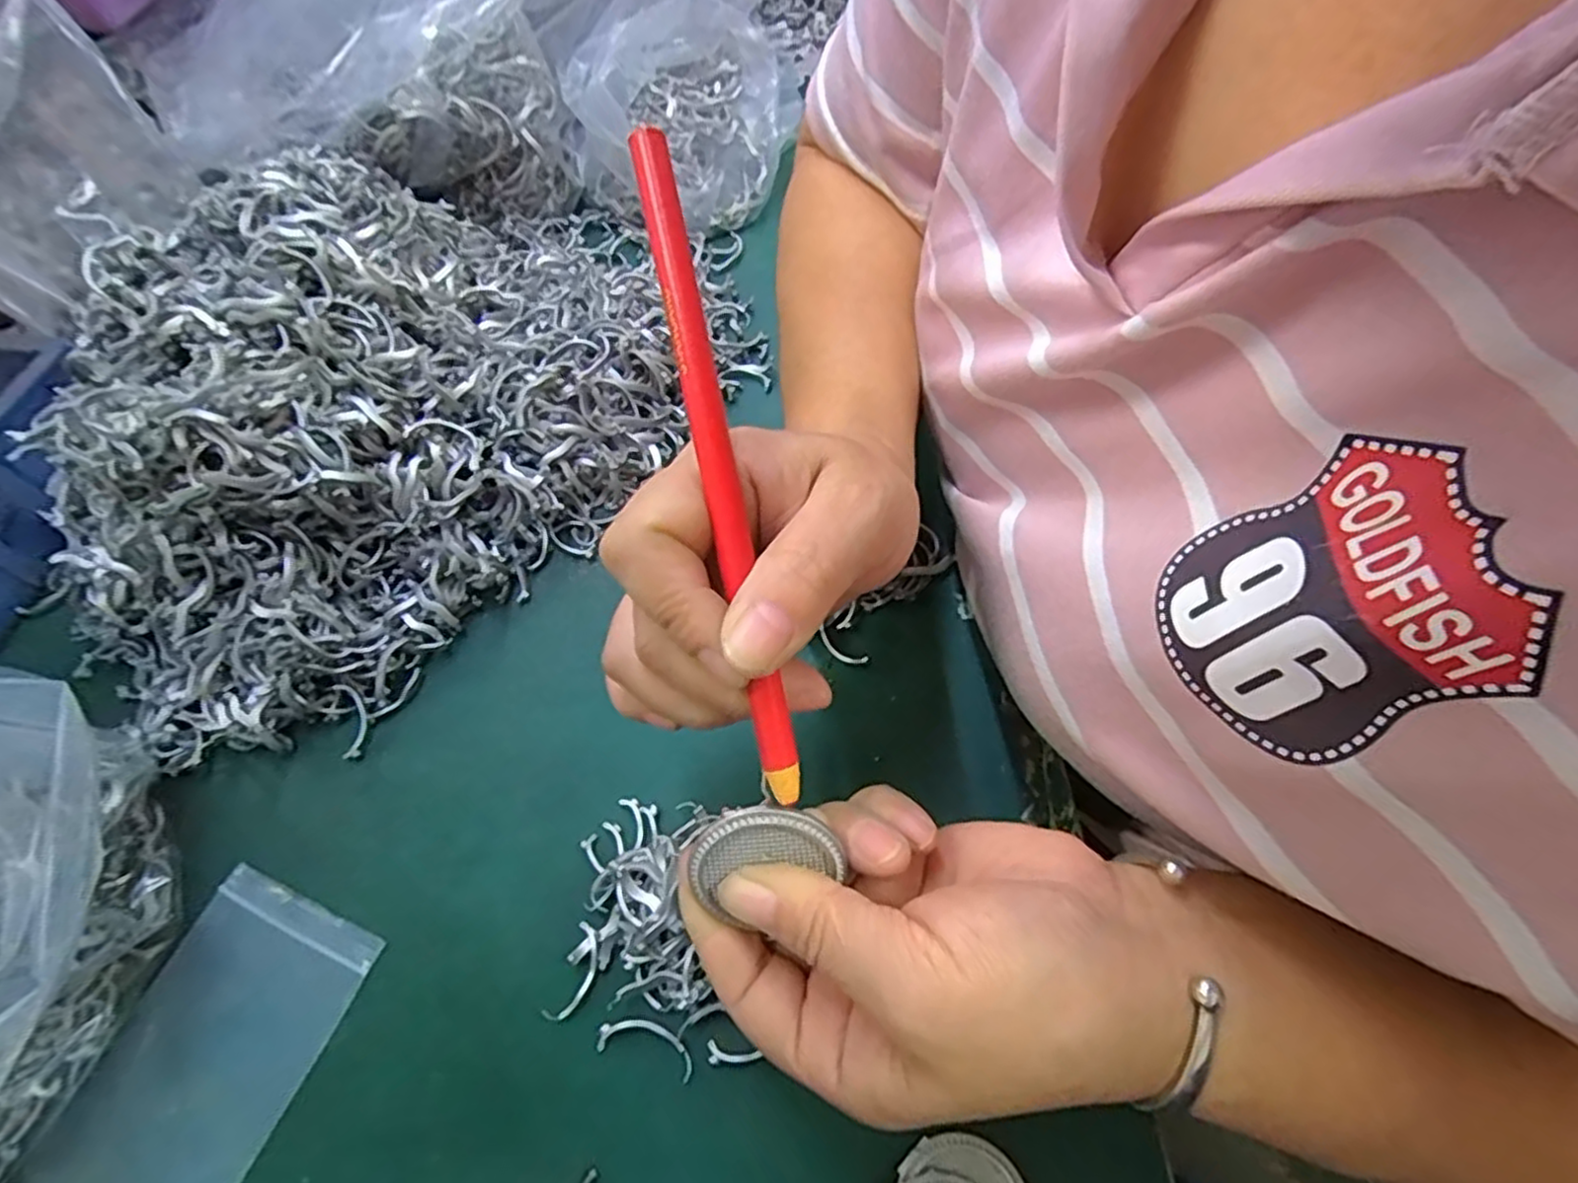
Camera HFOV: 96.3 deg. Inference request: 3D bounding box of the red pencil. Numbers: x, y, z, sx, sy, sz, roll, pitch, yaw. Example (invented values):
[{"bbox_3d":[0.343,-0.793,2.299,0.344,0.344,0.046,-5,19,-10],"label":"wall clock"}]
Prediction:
[{"bbox_3d":[-0.017,-0.029,0.171,0.010,0.005,0.161,-12,92,-3],"label":"red pencil"}]

